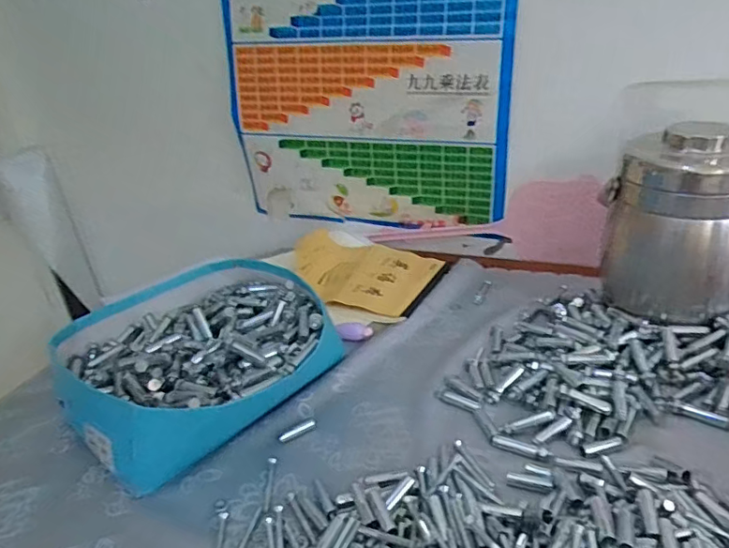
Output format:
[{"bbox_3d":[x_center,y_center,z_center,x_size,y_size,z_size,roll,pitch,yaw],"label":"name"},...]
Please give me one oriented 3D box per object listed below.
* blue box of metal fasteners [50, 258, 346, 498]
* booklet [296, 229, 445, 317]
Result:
[{"bbox_3d":[-0.196,0.089,0.643,0.274,0.084,0.253,-27,35,-35],"label":"blue box of metal fasteners"},{"bbox_3d":[-0.016,-0.003,0.858,0.242,0.037,0.179,11,32,28],"label":"booklet"}]

